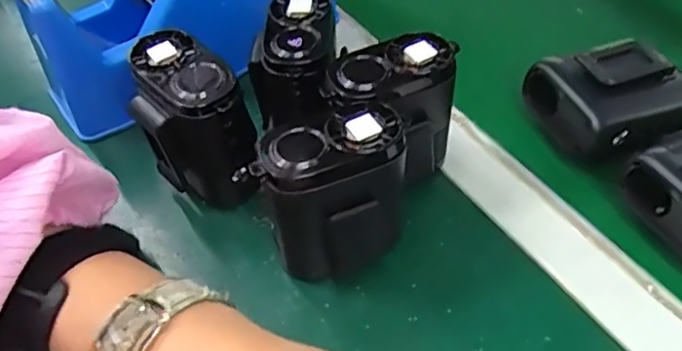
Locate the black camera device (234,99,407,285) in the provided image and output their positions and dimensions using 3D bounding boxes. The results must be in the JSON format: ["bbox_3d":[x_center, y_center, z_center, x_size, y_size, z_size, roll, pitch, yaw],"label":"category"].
[{"bbox_3d":[-0.003,0.012,0.295,0.075,0.085,0.043,-21,51,-15],"label":"black camera device"}]

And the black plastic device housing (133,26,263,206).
[{"bbox_3d":[-0.082,-0.027,0.330,0.053,0.080,0.068,-32,55,-23],"label":"black plastic device housing"}]

